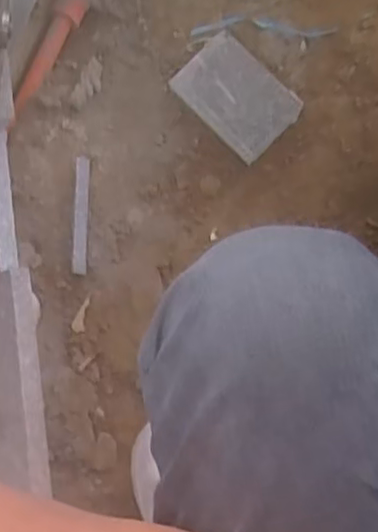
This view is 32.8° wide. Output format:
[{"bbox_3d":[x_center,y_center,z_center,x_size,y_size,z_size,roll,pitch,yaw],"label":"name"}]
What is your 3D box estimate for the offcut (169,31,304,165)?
[{"bbox_3d":[0.051,-0.177,0.669,0.081,0.017,0.121,-43,87,-1],"label":"offcut"}]

